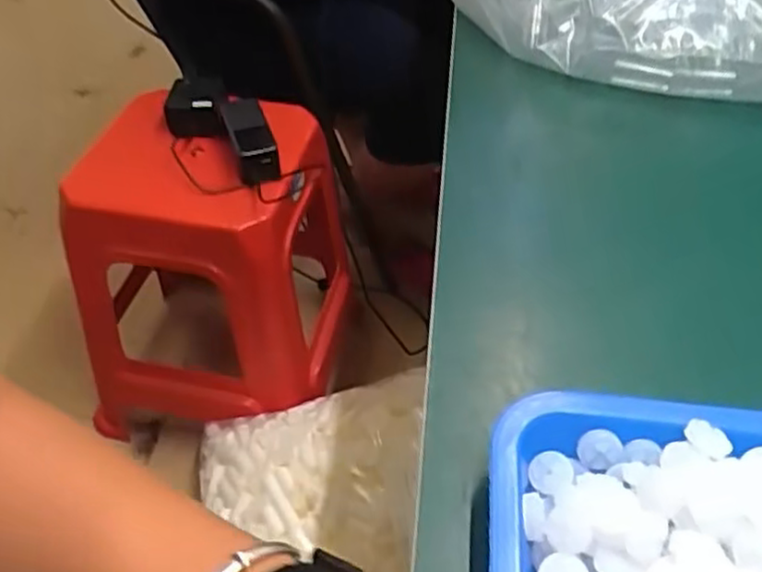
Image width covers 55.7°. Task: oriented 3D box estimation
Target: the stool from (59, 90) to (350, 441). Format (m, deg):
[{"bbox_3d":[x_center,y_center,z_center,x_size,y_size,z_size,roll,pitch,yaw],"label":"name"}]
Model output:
[{"bbox_3d":[-0.262,-0.049,1.093,0.382,0.374,0.323,1,47,0],"label":"stool"}]

